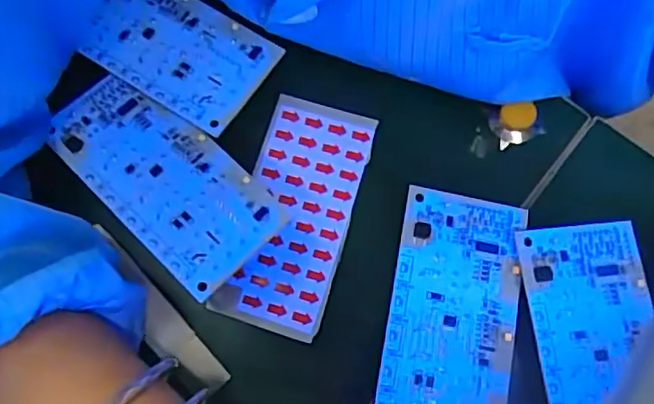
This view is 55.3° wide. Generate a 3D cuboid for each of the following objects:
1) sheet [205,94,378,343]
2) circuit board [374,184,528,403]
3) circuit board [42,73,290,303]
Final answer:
[{"bbox_3d":[-0.015,0.005,0.296,0.050,0.006,0.109,16,80,5],"label":"sheet"},{"bbox_3d":[0.053,0.053,0.265,0.055,0.004,0.114,11,77,-3],"label":"circuit board"},{"bbox_3d":[-0.077,-0.013,0.285,0.112,0.005,0.057,40,72,11],"label":"circuit board"}]

